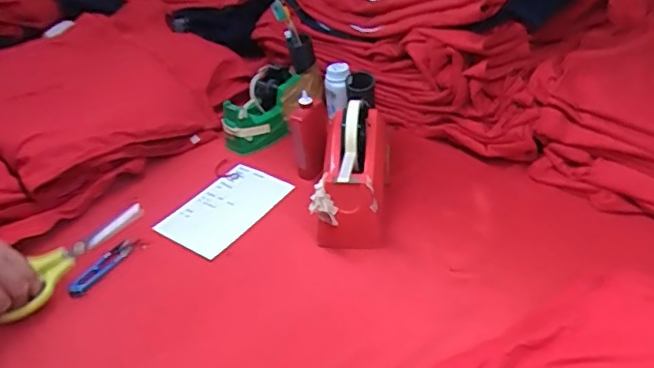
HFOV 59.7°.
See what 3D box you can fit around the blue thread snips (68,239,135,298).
[{"bbox_3d":[-0.263,0.098,0.670,0.011,0.020,0.092,14,38,22],"label":"blue thread snips"}]

